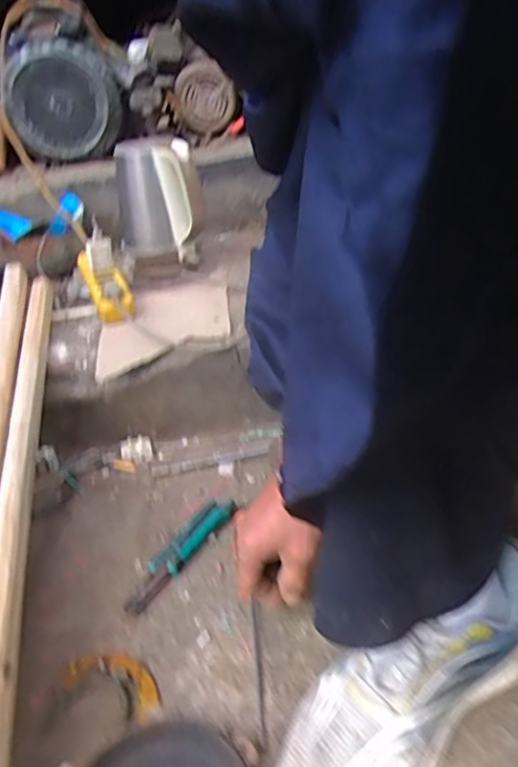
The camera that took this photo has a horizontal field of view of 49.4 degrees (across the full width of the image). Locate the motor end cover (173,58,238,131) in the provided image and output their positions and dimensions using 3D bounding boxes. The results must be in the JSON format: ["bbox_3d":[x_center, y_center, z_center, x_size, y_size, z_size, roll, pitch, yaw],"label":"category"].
[{"bbox_3d":[-0.139,-0.715,1.418,0.132,0.152,0.036,-37,21,9],"label":"motor end cover"}]

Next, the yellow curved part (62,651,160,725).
[{"bbox_3d":[-0.132,0.272,0.521,0.101,0.010,0.051,10,32,25],"label":"yellow curved part"}]

